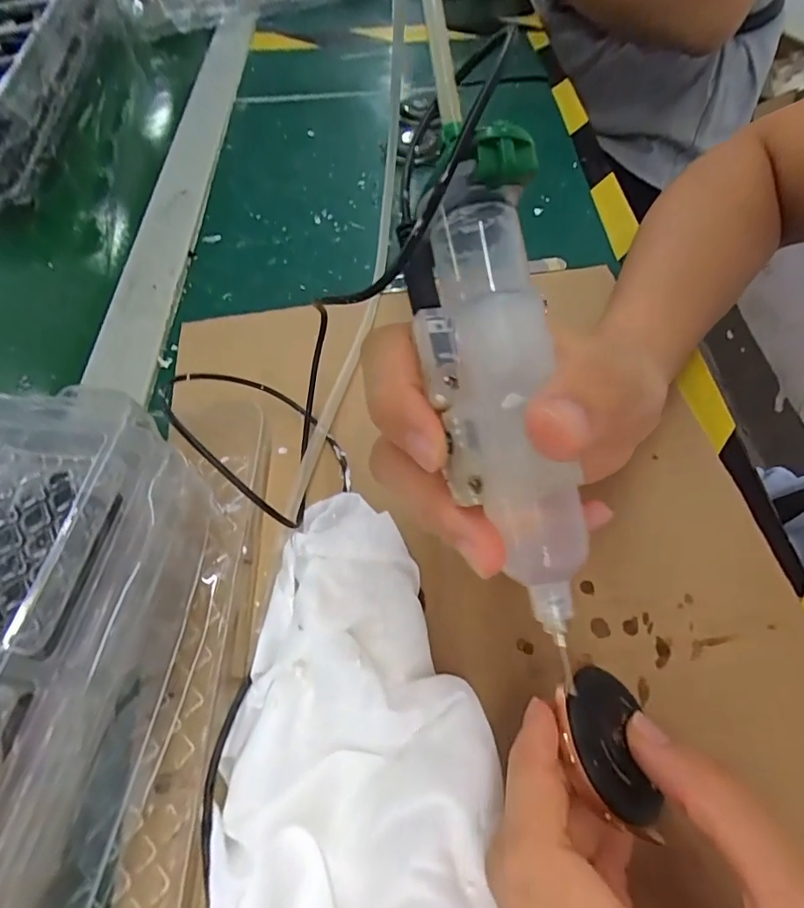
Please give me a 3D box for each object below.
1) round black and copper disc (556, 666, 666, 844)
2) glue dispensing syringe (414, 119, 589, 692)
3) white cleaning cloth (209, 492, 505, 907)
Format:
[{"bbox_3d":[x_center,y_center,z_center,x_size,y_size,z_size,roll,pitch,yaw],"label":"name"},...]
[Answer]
[{"bbox_3d":[0.061,0.088,0.157,0.033,0.011,0.042,21,41,-20],"label":"round black and copper disc"},{"bbox_3d":[0.025,-0.015,0.132,0.032,0.025,0.129,-9,88,-4],"label":"glue dispensing syringe"},{"bbox_3d":[-0.014,0.079,0.174,0.085,0.038,0.138,-1,58,1],"label":"white cleaning cloth"}]

